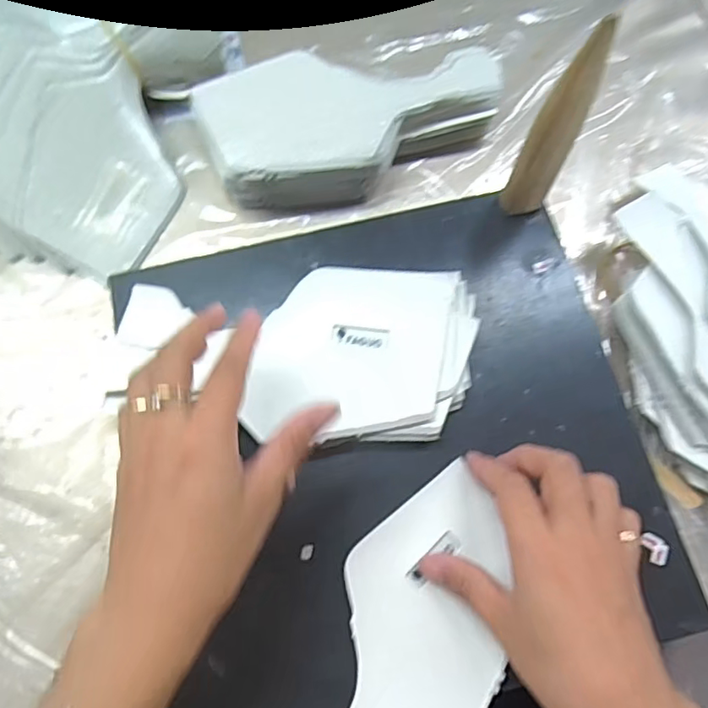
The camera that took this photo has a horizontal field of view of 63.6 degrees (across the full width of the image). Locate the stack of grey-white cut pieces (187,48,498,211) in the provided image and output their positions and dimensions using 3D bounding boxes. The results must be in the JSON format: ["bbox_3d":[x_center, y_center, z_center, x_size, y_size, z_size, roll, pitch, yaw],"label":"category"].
[{"bbox_3d":[0.001,-0.168,0.417,0.217,0.048,0.099,-12,72,-5],"label":"stack of grey-white cut pieces"}]

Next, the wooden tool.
[{"bbox_3d":[0.116,-0.122,0.341,0.025,0.161,0.018,37,75,11],"label":"wooden tool"}]

